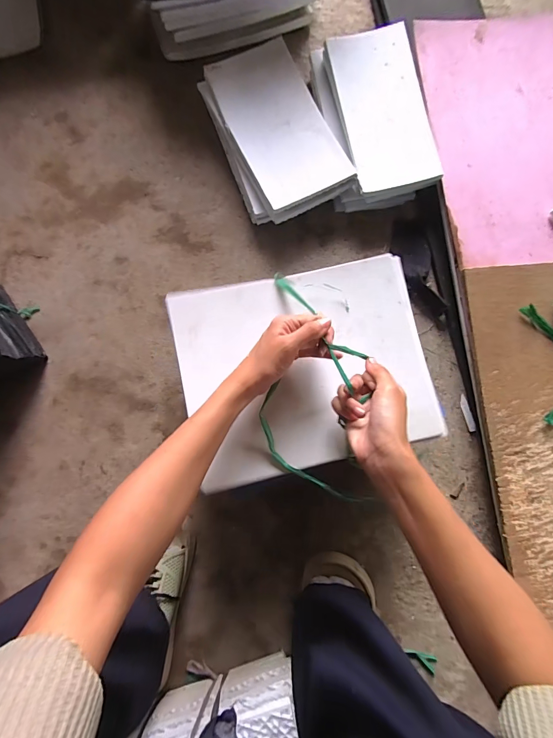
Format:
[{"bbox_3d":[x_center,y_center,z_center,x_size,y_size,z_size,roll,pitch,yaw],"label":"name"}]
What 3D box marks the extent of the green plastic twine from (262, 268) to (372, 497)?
[{"bbox_3d":[0.041,0.016,0.386,0.117,0.069,0.267,-2,86,-2],"label":"green plastic twine"}]

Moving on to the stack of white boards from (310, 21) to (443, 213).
[{"bbox_3d":[0.168,-0.431,0.610,0.165,0.057,0.295,-11,81,-3],"label":"stack of white boards"}]

